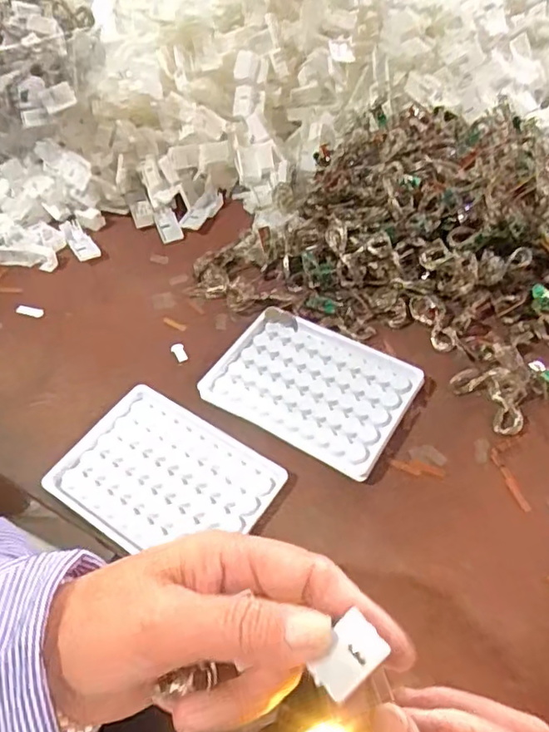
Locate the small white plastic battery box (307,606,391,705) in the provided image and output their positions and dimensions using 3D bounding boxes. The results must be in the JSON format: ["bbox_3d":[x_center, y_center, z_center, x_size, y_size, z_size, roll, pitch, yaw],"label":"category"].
[{"bbox_3d":[0.026,0.107,0.209,0.026,0.004,0.018,-45,76,-5],"label":"small white plastic battery box"}]

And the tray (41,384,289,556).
[{"bbox_3d":[-0.072,0.074,0.372,0.131,0.010,0.094,27,58,23],"label":"tray"}]

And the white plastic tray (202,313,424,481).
[{"bbox_3d":[0.025,0.014,0.405,0.131,0.014,0.101,24,57,22],"label":"white plastic tray"}]

